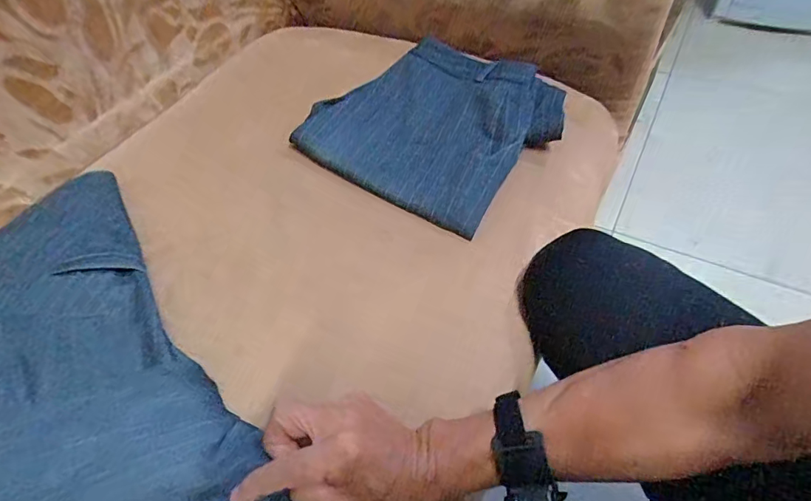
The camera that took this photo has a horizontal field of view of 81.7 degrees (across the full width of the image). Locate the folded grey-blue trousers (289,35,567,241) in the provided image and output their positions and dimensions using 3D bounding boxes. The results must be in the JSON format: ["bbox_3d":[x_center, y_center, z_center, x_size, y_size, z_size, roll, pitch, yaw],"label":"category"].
[{"bbox_3d":[0.035,-0.170,0.598,0.272,0.059,0.272,31,60,25],"label":"folded grey-blue trousers"}]

